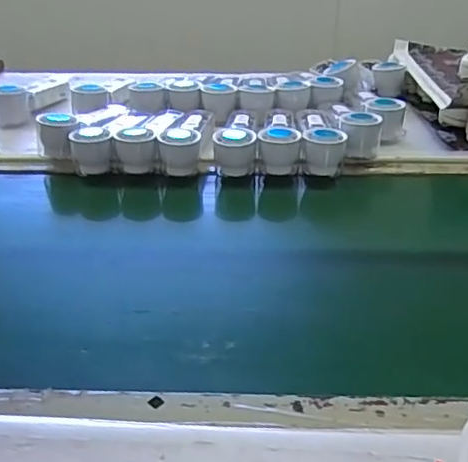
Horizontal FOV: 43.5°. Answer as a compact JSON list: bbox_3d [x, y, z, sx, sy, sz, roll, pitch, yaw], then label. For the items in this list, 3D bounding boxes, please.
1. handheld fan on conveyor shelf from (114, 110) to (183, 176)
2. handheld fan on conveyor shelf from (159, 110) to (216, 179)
[{"bbox_3d":[-0.116,-0.140,0.839,0.057,0.050,0.156,5,33,10],"label":"handheld fan on conveyor shelf"},{"bbox_3d":[-0.057,-0.140,0.843,0.058,0.053,0.165,5,33,10],"label":"handheld fan on conveyor shelf"}]

